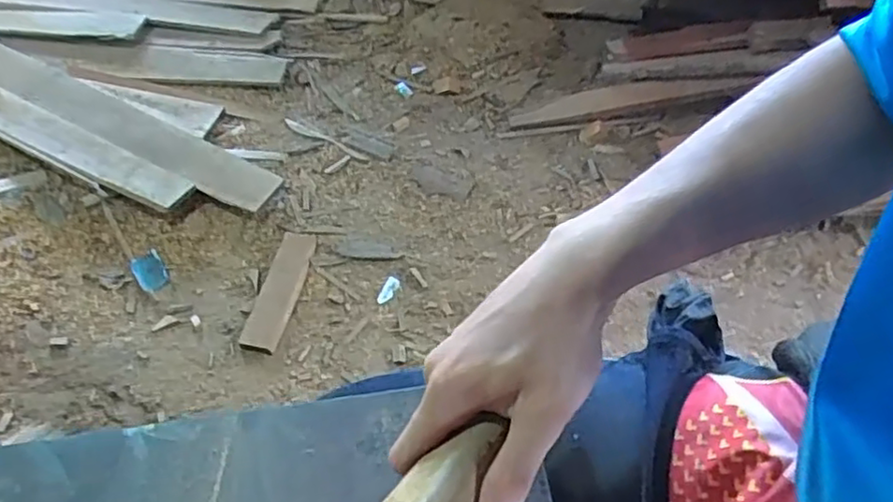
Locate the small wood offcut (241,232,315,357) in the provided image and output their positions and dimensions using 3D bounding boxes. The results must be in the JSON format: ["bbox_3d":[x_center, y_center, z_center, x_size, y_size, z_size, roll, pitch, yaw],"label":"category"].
[{"bbox_3d":[-0.360,0.072,1.422,0.084,0.032,0.301,6,53,7],"label":"small wood offcut"}]

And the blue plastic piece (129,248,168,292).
[{"bbox_3d":[-0.671,0.047,1.490,0.067,0.020,0.116,-31,57,-20],"label":"blue plastic piece"}]

